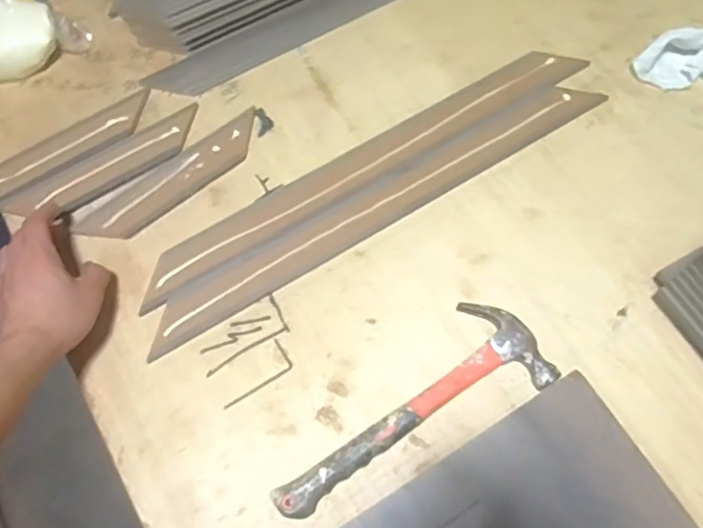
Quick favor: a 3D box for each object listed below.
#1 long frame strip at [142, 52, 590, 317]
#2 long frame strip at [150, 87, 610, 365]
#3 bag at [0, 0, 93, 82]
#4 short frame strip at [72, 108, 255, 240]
[{"bbox_3d":[0.017,-0.103,0.615,0.500,0.012,0.049,-29,70,-10],"label":"long frame strip"},{"bbox_3d":[0.034,-0.054,0.600,0.503,0.016,0.042,-29,70,-10],"label":"long frame strip"},{"bbox_3d":[-0.388,-0.255,0.664,0.160,0.065,0.088,-31,72,-9],"label":"bag"},{"bbox_3d":[-0.184,-0.086,0.619,0.209,0.010,0.054,-35,73,-10],"label":"short frame strip"}]

